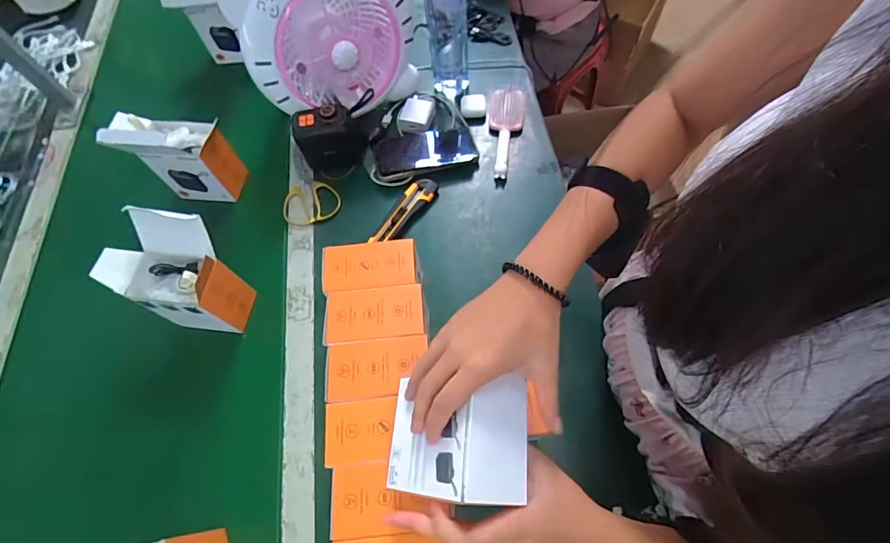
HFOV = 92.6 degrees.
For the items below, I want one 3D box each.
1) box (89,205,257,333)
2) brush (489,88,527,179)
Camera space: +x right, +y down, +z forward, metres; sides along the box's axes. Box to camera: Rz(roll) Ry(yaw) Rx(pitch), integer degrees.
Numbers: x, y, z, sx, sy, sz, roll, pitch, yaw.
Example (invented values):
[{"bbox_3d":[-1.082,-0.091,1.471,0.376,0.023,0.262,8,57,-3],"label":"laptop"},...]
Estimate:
[{"bbox_3d":[-0.344,0.007,0.542,0.132,0.169,0.084,6,62,4],"label":"box"},{"bbox_3d":[0.100,-0.234,0.711,0.057,0.026,0.196,8,62,6],"label":"brush"}]

